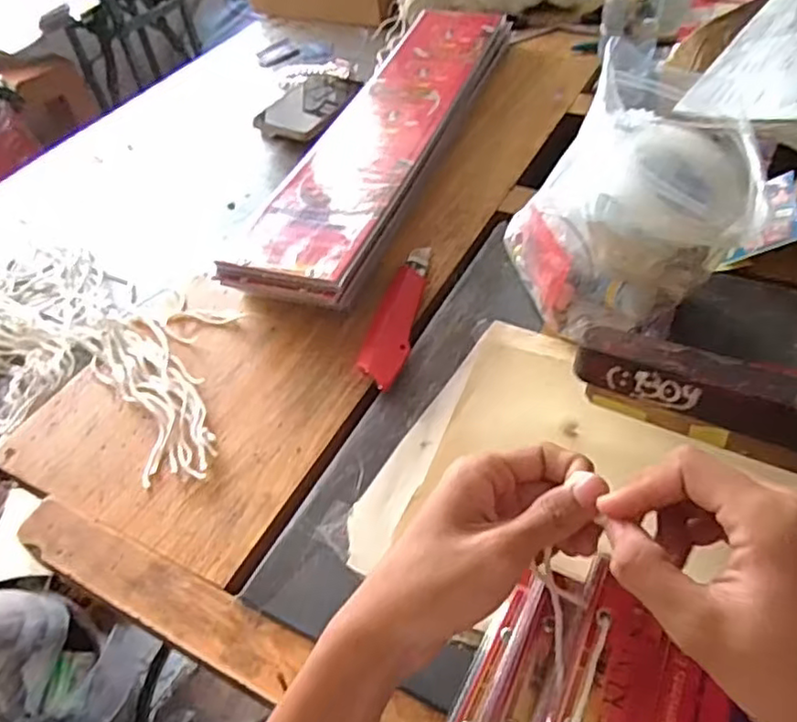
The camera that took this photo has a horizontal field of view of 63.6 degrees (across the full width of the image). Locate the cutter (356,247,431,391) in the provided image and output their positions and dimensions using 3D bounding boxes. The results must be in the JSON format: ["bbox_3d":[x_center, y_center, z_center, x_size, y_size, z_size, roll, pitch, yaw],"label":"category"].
[{"bbox_3d":[0.001,-0.038,0.506,0.031,0.020,0.158,6,48,12],"label":"cutter"}]

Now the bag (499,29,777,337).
[{"bbox_3d":[0.165,-0.123,0.476,0.155,0.148,0.192,7,48,13],"label":"bag"}]

